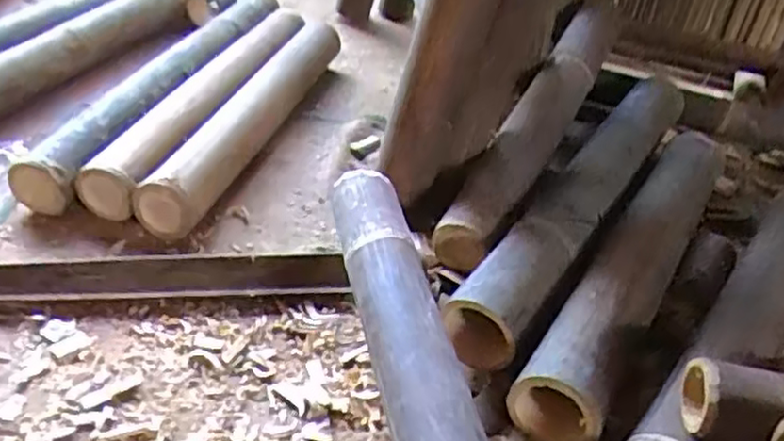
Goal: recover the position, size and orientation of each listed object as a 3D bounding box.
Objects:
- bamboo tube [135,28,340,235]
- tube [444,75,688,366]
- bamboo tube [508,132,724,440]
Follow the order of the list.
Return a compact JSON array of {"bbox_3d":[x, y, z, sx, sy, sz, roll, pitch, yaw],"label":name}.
[{"bbox_3d":[-0.195,-0.152,0.990,0.072,0.079,0.479,15,39,11],"label":"bamboo tube"},{"bbox_3d":[0.232,-0.033,0.855,0.080,0.064,0.575,25,43,23],"label":"tube"},{"bbox_3d":[0.265,0.034,0.768,0.081,0.063,0.508,24,42,22],"label":"bamboo tube"}]

